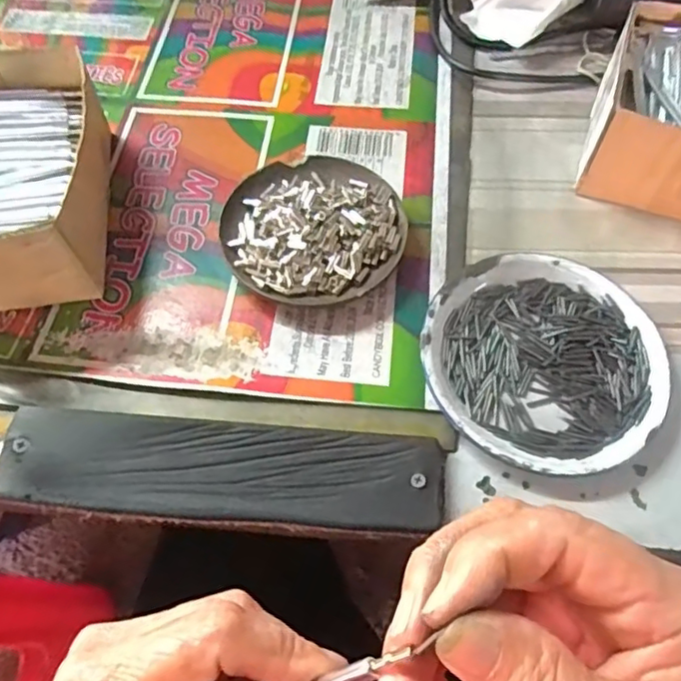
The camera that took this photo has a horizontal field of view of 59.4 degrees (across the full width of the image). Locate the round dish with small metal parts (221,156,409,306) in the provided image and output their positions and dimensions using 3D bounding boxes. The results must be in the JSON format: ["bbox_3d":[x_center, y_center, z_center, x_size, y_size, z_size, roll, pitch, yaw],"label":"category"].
[{"bbox_3d":[-0.016,-0.072,0.379,0.111,0.027,0.109,0,63,0],"label":"round dish with small metal parts"}]

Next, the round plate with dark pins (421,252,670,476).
[{"bbox_3d":[0.116,0.010,0.341,0.131,0.016,0.131,0,63,0],"label":"round plate with dark pins"}]

